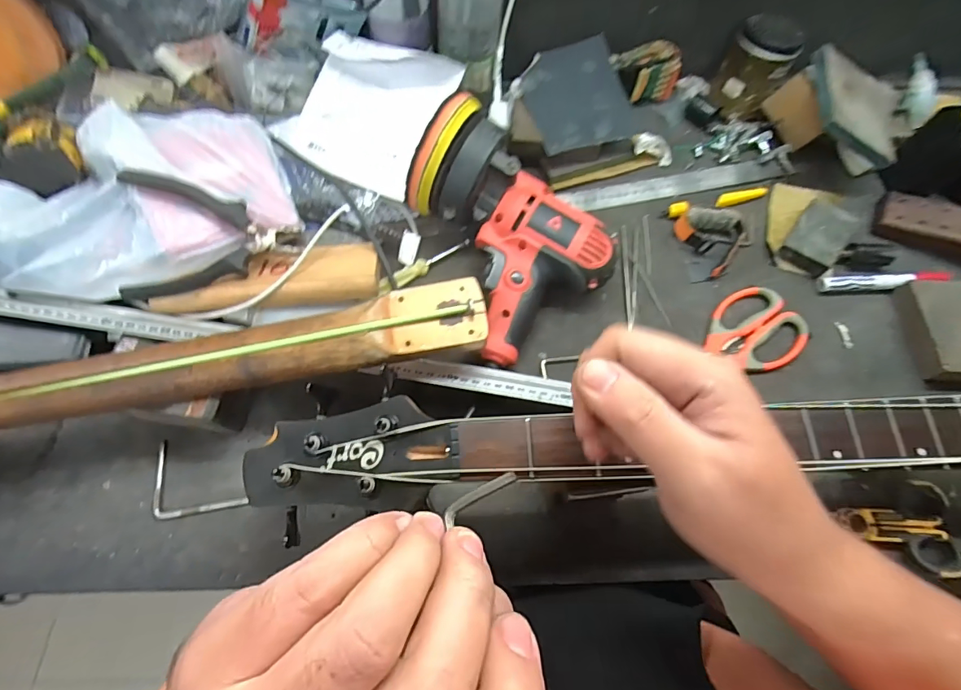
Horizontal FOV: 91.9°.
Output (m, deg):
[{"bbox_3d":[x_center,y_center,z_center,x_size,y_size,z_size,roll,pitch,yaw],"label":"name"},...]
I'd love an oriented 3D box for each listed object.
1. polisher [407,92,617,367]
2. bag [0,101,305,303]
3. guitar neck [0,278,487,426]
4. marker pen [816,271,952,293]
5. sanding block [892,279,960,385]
[{"bbox_3d":[0.019,-0.113,0.445,0.168,0.116,0.199,-37,72,-15],"label":"polisher"},{"bbox_3d":[-0.316,-0.132,0.429,0.251,0.071,0.146,-20,68,-10],"label":"bag"},{"bbox_3d":[-0.307,0.032,0.360,0.621,0.027,0.074,-12,66,-7],"label":"guitar neck"},{"bbox_3d":[0.411,-0.066,0.475,0.114,0.021,0.018,0,66,0],"label":"marker pen"},{"bbox_3d":[0.453,-0.014,0.447,0.066,0.031,0.103,4,66,1],"label":"sanding block"}]

